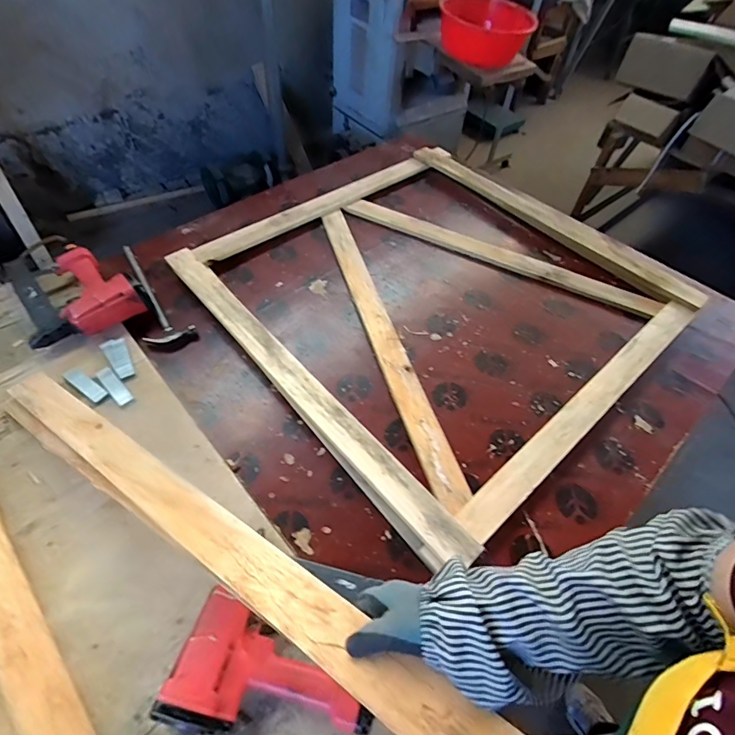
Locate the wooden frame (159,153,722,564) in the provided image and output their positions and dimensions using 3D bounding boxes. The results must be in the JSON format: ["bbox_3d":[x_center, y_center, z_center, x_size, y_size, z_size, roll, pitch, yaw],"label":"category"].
[{"bbox_3d":[0.158,-0.216,1.038,0.961,0.056,0.966,-34,62,-25],"label":"wooden frame"}]

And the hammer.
[{"bbox_3d":[-0.523,-0.168,0.974,0.099,0.025,0.378,-34,62,-25],"label":"hammer"}]

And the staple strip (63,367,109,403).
[{"bbox_3d":[-0.559,0.033,0.836,0.106,0.006,0.030,30,57,18],"label":"staple strip"}]

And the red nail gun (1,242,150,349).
[{"bbox_3d":[-0.672,-0.182,0.945,0.331,0.079,0.237,39,60,23],"label":"red nail gun"}]

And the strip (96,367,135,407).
[{"bbox_3d":[-0.501,0.036,0.836,0.031,0.009,0.100,-37,63,-27],"label":"strip"}]

